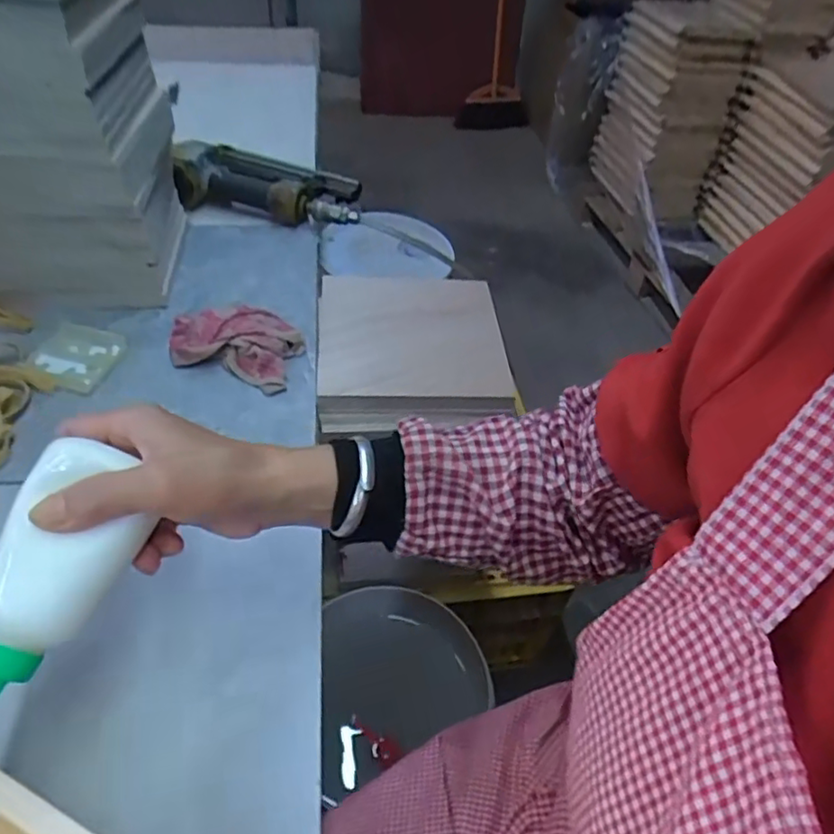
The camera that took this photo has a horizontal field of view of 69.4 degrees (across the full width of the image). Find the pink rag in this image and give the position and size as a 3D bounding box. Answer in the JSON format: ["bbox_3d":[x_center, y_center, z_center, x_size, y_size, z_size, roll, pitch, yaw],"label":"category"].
[{"bbox_3d":[-0.178,-0.072,0.575,0.123,0.037,0.081,7,47,1],"label":"pink rag"}]

